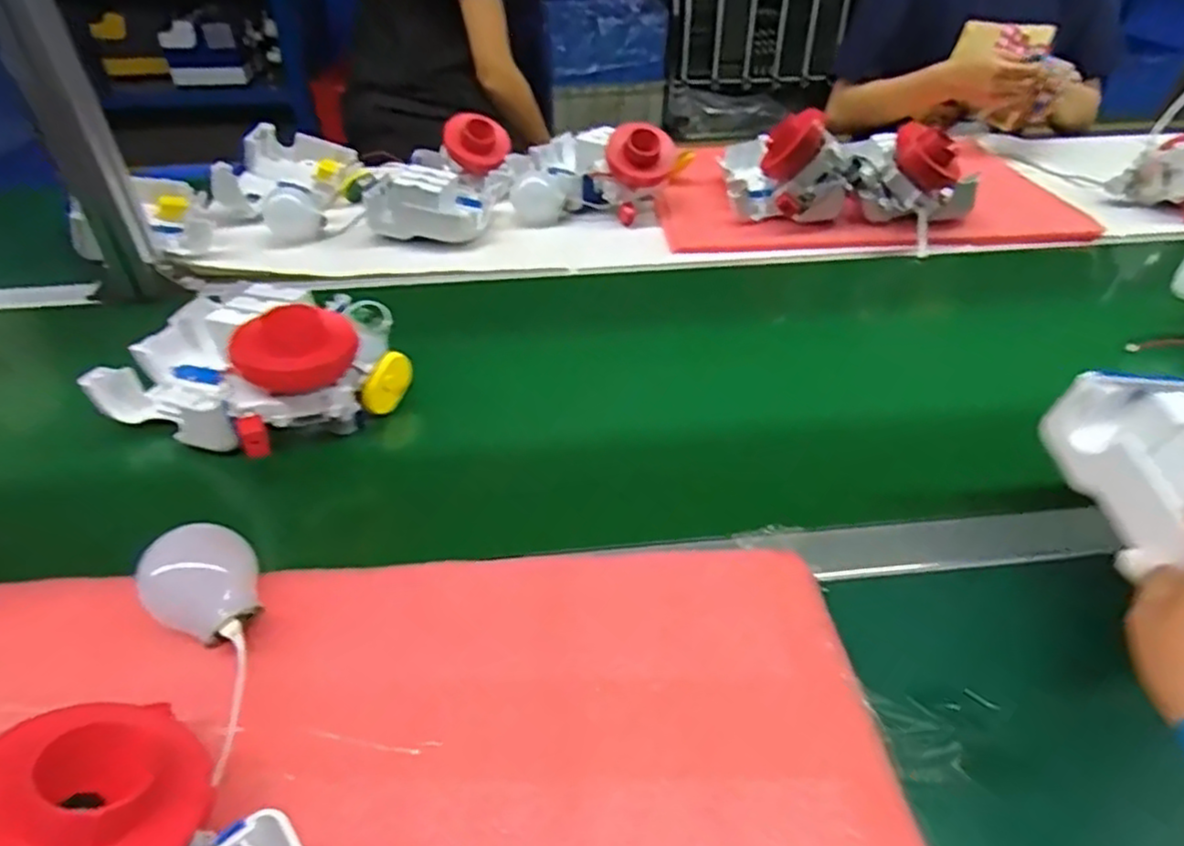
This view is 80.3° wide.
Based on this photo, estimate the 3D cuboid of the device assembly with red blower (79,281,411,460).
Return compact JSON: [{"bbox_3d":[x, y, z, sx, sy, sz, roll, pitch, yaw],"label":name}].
[{"bbox_3d":[-0.282,-0.052,0.581,0.223,0.126,0.168,16,42,19],"label":"device assembly with red blower"}]

